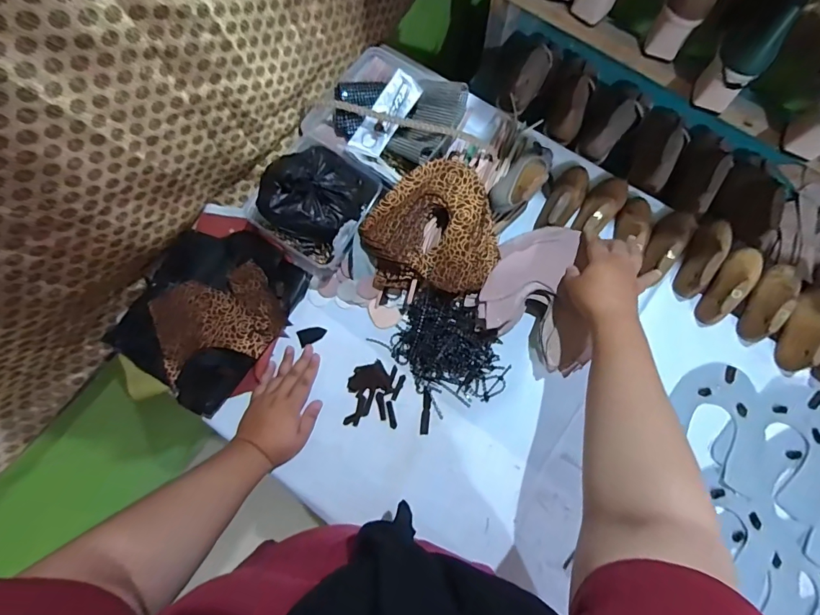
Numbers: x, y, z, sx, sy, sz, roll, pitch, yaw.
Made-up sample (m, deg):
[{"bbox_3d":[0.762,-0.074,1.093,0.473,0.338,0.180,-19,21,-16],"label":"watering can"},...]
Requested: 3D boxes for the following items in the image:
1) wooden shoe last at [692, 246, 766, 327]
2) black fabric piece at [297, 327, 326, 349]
[{"bbox_3d":[0.486,-0.033,0.612,0.055,0.052,0.134,32,80,8],"label":"wooden shoe last"},{"bbox_3d":[-0.149,0.042,0.630,0.042,0.004,0.025,-21,74,-14],"label":"black fabric piece"}]

